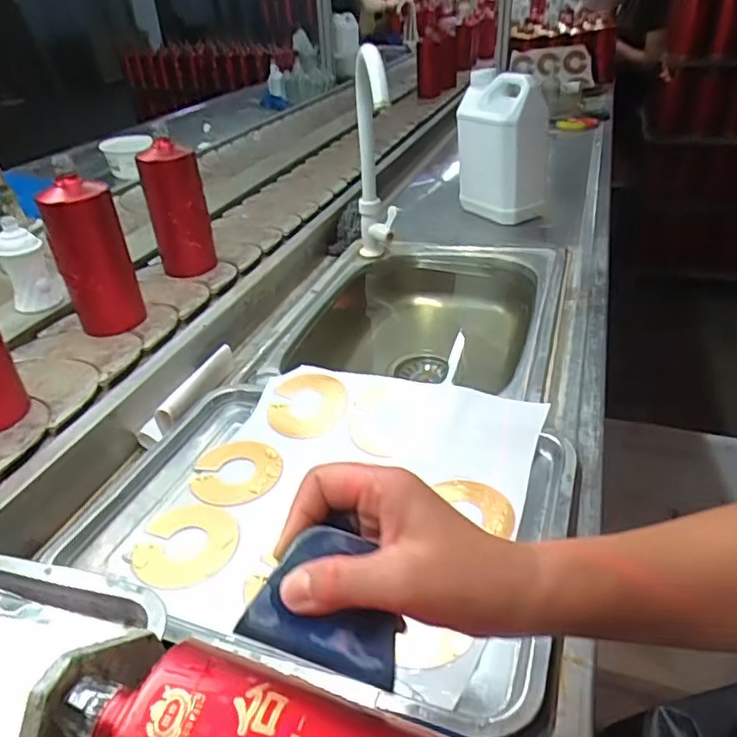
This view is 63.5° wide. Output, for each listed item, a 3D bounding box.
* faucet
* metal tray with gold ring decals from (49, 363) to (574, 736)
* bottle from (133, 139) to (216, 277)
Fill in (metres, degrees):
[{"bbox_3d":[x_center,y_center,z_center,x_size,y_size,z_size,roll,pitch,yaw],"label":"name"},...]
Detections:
[{"bbox_3d":[0.008,-0.301,0.873,0.053,0.290,0.261,-3,34,-1],"label":"faucet"},{"bbox_3d":[-0.034,0.104,0.504,0.386,0.034,0.304,11,36,21],"label":"metal tray with gold ring decals"},{"bbox_3d":[-0.282,-0.238,0.883,0.080,0.184,0.072,-18,37,-21],"label":"bottle"}]

